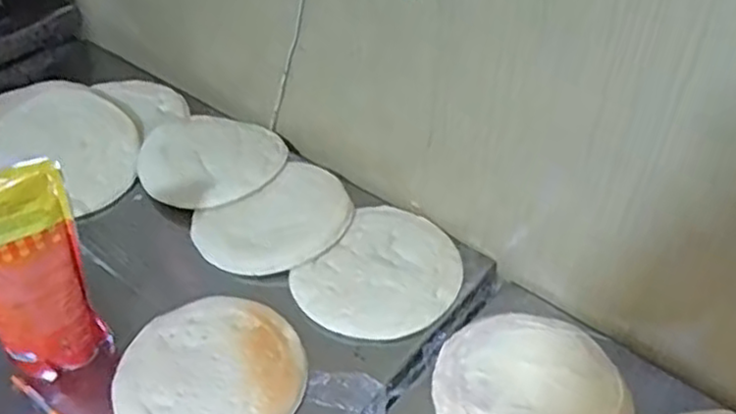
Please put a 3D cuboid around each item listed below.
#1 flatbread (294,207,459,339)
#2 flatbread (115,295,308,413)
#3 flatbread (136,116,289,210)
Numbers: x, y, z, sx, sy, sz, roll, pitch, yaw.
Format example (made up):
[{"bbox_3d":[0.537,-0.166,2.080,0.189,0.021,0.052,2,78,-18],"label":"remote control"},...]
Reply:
[{"bbox_3d":[0.020,0.078,0.869,0.164,0.012,0.202,30,51,27],"label":"flatbread"},{"bbox_3d":[-0.164,0.171,0.758,0.184,0.025,0.189,0,44,0],"label":"flatbread"},{"bbox_3d":[-0.216,-0.073,1.006,0.193,0.015,0.193,0,44,0],"label":"flatbread"}]

